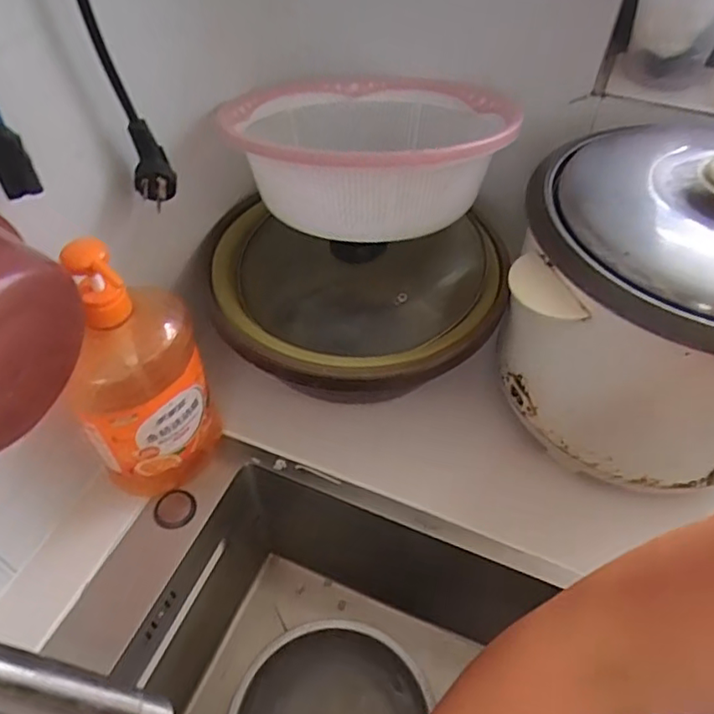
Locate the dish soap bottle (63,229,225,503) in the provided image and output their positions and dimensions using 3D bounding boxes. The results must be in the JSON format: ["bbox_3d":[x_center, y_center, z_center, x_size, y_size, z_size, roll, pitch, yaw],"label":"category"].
[{"bbox_3d":[-0.182,0.019,0.510,0.059,0.259,0.116,28,55,22],"label":"dish soap bottle"}]

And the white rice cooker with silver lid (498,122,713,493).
[{"bbox_3d":[0.298,-0.060,0.558,0.288,0.232,0.293,20,52,16],"label":"white rice cooker with silver lid"}]

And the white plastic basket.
[{"bbox_3d":[0.018,-0.210,0.612,0.258,0.097,0.310,7,36,5],"label":"white plastic basket"}]

